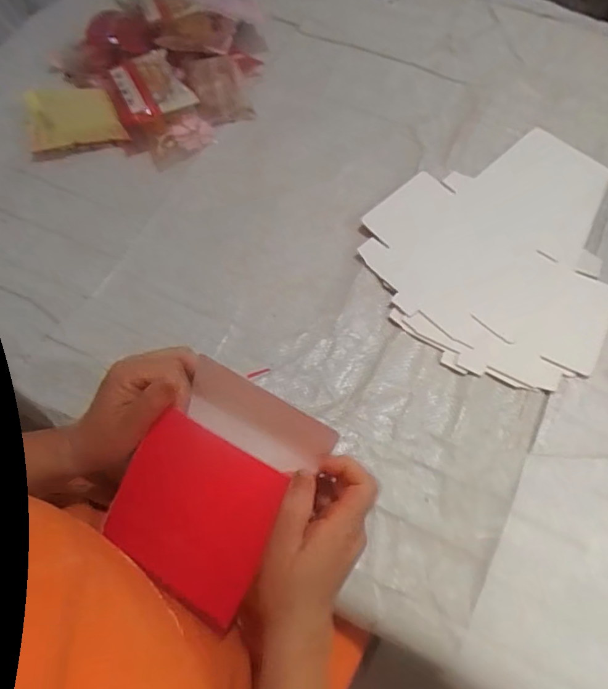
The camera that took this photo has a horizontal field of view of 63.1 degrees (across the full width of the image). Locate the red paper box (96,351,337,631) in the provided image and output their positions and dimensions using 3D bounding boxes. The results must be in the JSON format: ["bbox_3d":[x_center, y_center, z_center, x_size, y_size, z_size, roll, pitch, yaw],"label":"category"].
[{"bbox_3d":[-0.066,0.113,0.394,0.121,0.067,0.171,29,111,12],"label":"red paper box"}]

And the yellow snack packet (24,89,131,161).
[{"bbox_3d":[-0.312,-0.307,0.677,0.121,0.022,0.093,-12,84,-9],"label":"yellow snack packet"}]

